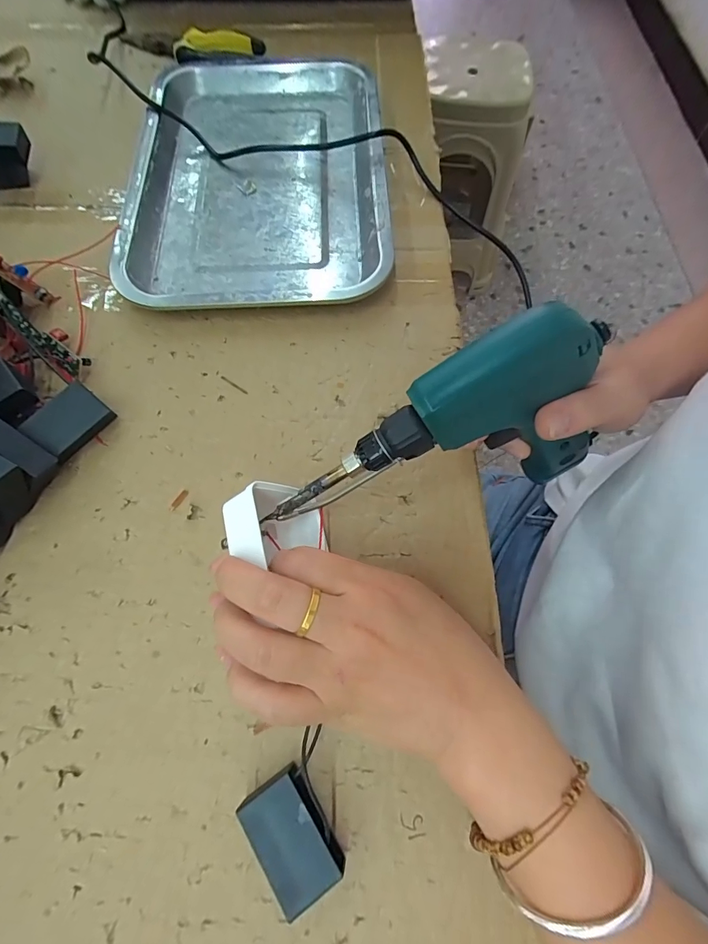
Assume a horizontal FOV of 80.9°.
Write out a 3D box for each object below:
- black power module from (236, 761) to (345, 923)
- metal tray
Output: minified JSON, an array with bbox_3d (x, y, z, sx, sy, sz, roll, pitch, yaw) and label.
[{"bbox_3d":[-0.028,0.167,0.193,0.031,0.020,0.047,-33,72,-12],"label":"black power module"},{"bbox_3d":[-0.079,-0.255,0.354,0.206,0.021,0.298,-2,69,0],"label":"metal tray"}]

